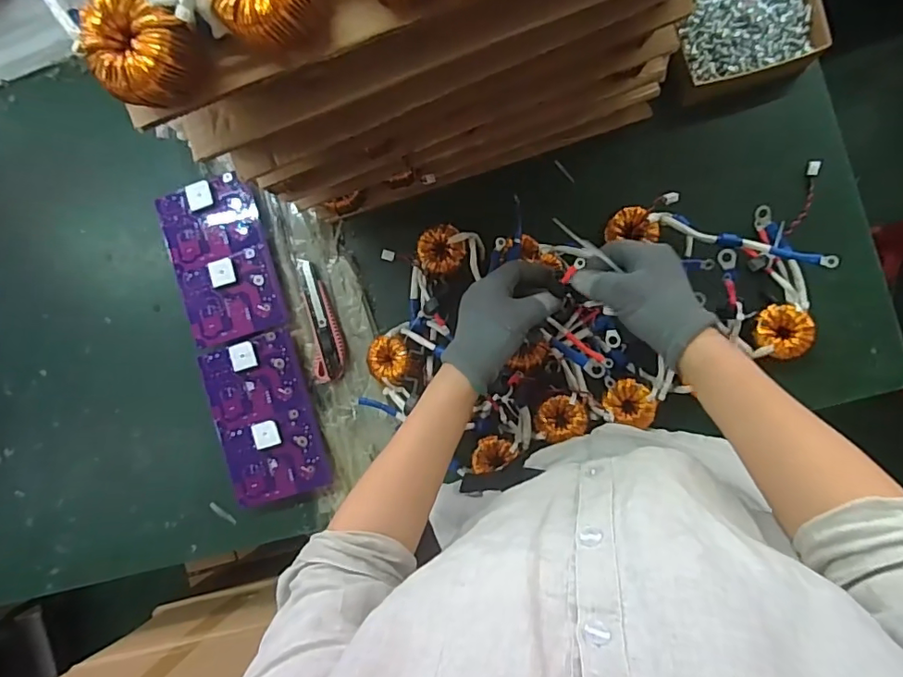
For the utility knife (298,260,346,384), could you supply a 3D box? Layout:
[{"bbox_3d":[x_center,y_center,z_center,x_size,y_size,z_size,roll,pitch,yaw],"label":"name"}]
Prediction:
[{"bbox_3d":[-0.161,-0.022,0.662,0.041,0.021,0.152,-7,91,9],"label":"utility knife"}]

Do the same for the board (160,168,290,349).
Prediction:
[{"bbox_3d":[-0.288,-0.097,0.662,0.124,0.018,0.197,-15,90,4],"label":"board"}]

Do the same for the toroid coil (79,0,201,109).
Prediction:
[{"bbox_3d":[-0.177,-0.165,0.302,0.055,0.032,0.056,0,92,8],"label":"toroid coil"}]

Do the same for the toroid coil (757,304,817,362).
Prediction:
[{"bbox_3d":[0.356,-0.006,0.569,0.052,0.022,0.056,0,92,8],"label":"toroid coil"}]

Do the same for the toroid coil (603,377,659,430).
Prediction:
[{"bbox_3d":[0.201,0.071,0.594,0.053,0.019,0.050,0,92,8],"label":"toroid coil"}]

